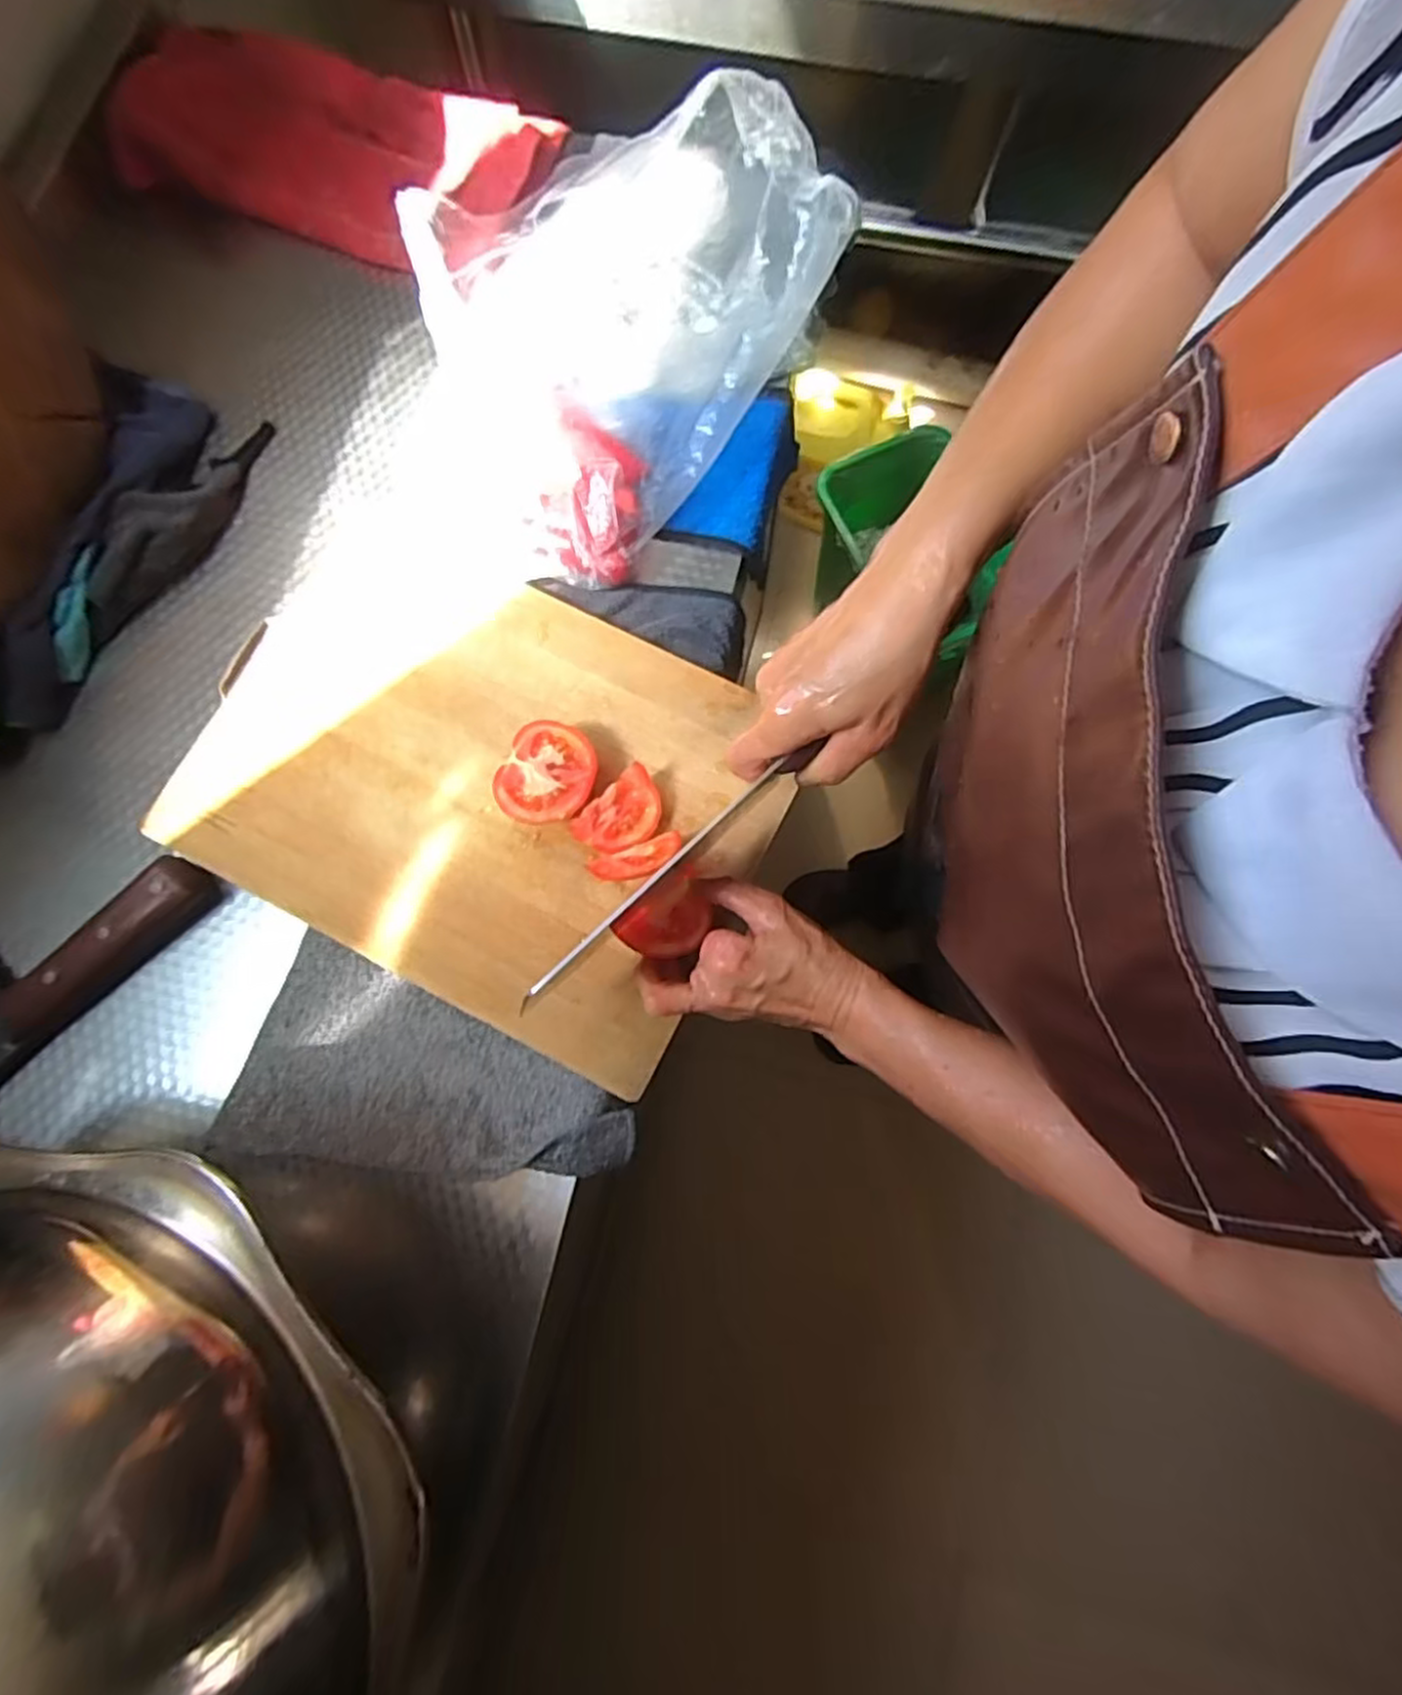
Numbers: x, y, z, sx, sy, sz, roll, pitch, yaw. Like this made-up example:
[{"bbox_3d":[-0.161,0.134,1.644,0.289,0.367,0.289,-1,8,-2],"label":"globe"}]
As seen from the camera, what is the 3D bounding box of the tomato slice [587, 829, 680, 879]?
[{"bbox_3d":[-0.040,0.008,0.454,0.058,0.024,0.018,-15,80,-2],"label":"tomato slice"}]

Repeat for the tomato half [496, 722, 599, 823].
[{"bbox_3d":[-0.093,-0.043,0.461,0.051,0.034,0.065,23,81,5],"label":"tomato half"}]

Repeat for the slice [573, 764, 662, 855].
[{"bbox_3d":[-0.049,-0.019,0.458,0.056,0.013,0.038,-44,101,-9],"label":"slice"}]

